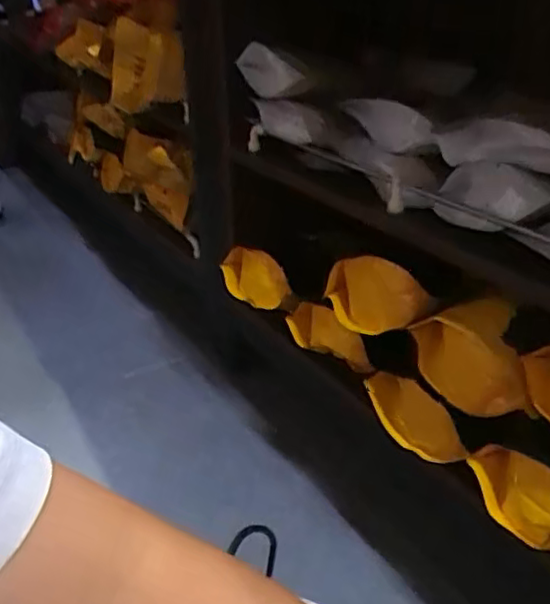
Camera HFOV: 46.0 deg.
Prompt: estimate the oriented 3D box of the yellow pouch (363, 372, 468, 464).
[{"bbox_3d":[0.120,0.100,0.572,0.011,0.061,0.123,-16,31,-25],"label":"yellow pouch"}]

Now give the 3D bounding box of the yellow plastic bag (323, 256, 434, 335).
[{"bbox_3d":[0.093,-0.002,0.581,0.106,0.080,0.027,23,37,39],"label":"yellow plastic bag"}]

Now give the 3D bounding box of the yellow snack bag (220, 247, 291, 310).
[{"bbox_3d":[-0.026,-0.030,0.773,0.029,0.062,0.128,-16,31,-25],"label":"yellow snack bag"}]

